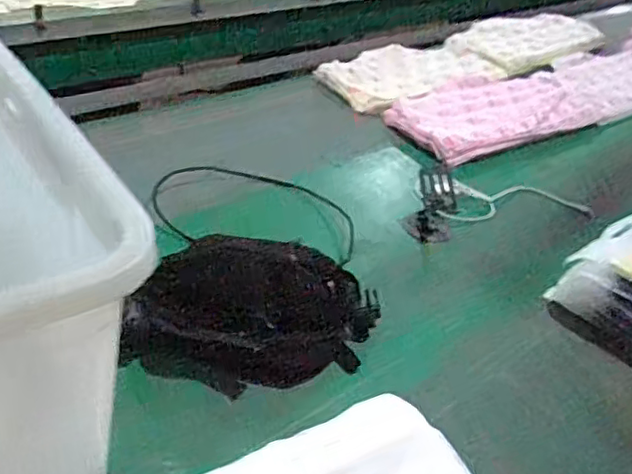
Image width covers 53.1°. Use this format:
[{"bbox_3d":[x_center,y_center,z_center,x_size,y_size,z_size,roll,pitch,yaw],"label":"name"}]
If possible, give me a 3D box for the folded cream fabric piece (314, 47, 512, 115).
[{"bbox_3d":[0.238,-0.410,1.544,0.488,0.029,0.292,-17,43,-29],"label":"folded cream fabric piece"}]

